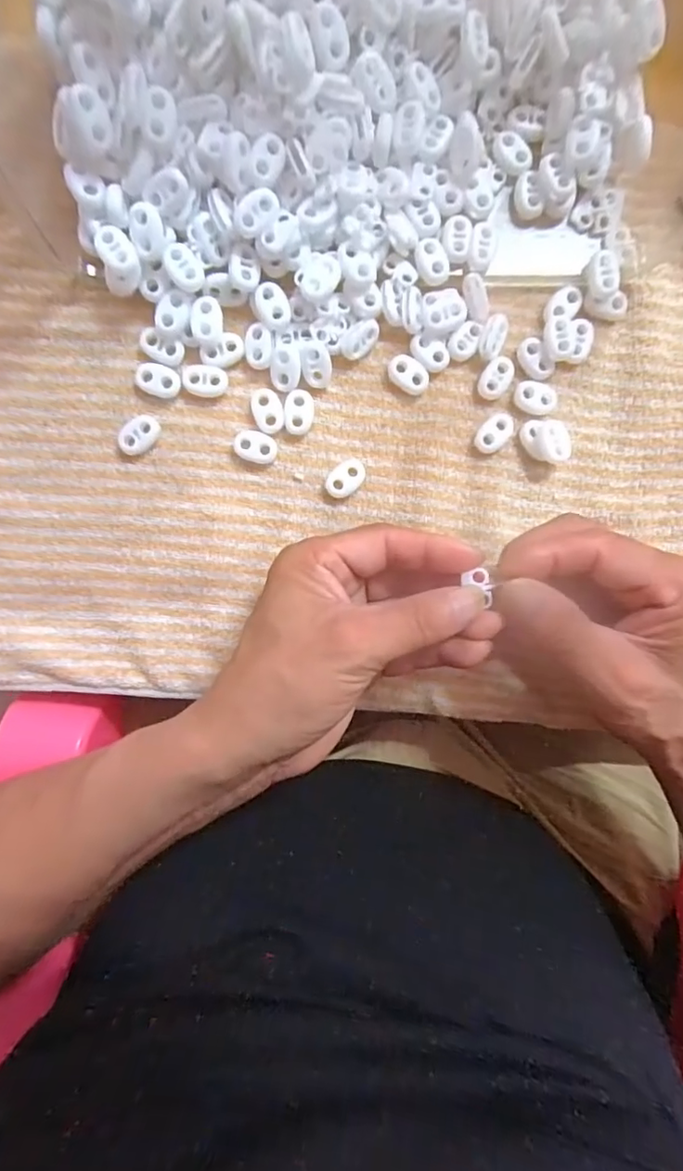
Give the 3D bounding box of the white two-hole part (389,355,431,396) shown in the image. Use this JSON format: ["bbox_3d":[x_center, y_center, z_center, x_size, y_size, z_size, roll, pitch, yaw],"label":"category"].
[{"bbox_3d":[0.035,-0.109,0.278,0.022,0.005,0.015,39,93,-5],"label":"white two-hole part"}]

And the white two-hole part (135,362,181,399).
[{"bbox_3d":[-0.093,-0.104,0.272,0.022,0.005,0.016,18,94,-3],"label":"white two-hole part"}]

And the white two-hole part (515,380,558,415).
[{"bbox_3d":[0.102,-0.099,0.280,0.022,0.004,0.015,10,95,-3],"label":"white two-hole part"}]

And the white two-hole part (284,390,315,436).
[{"bbox_3d":[-0.022,-0.089,0.275,0.015,0.004,0.022,1,95,-2],"label":"white two-hole part"}]

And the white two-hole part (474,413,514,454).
[{"bbox_3d":[0.080,-0.081,0.284,0.023,0.005,0.015,-45,95,2],"label":"white two-hole part"}]

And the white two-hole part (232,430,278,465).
[{"bbox_3d":[-0.044,-0.072,0.277,0.021,0.006,0.016,19,94,-4],"label":"white two-hole part"}]

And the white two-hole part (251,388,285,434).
[{"bbox_3d":[-0.038,-0.090,0.275,0.016,0.004,0.023,-16,95,-1],"label":"white two-hole part"}]

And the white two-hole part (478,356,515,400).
[{"bbox_3d":[0.081,-0.108,0.280,0.015,0.004,0.022,27,94,-4],"label":"white two-hole part"}]

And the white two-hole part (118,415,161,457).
[{"bbox_3d":[-0.104,-0.077,0.274,0.022,0.006,0.016,-44,95,2],"label":"white two-hole part"}]

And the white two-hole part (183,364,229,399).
[{"bbox_3d":[-0.069,-0.104,0.273,0.022,0.004,0.015,8,95,-3],"label":"white two-hole part"}]

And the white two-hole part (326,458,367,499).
[{"bbox_3d":[0.002,-0.056,0.281,0.015,0.005,0.023,43,92,-5],"label":"white two-hole part"}]

